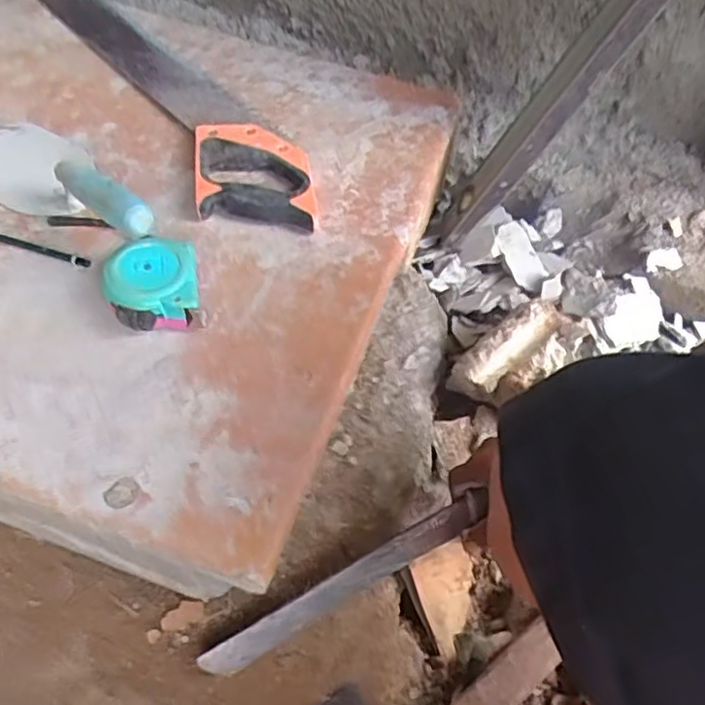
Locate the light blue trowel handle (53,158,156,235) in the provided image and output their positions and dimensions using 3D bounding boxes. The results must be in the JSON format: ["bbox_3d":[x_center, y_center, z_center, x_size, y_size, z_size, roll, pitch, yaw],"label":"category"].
[{"bbox_3d":[-0.210,-0.130,0.556,0.137,0.030,0.023,32,58,32],"label":"light blue trowel handle"}]

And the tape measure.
[{"bbox_3d":[-0.166,-0.057,0.564,0.073,0.043,0.075,-6,57,-9],"label":"tape measure"}]

